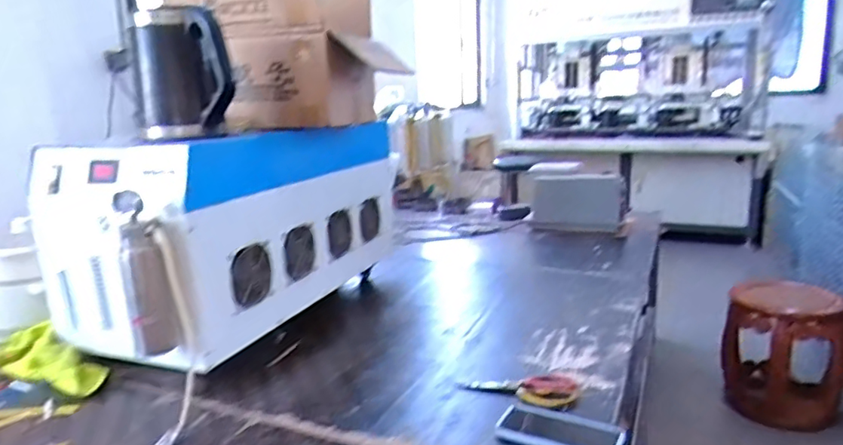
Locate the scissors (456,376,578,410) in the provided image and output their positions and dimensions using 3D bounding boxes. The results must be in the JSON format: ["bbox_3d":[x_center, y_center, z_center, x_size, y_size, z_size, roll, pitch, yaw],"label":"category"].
[{"bbox_3d":[0.162,0.273,0.956,0.189,0.015,0.099,4,14,22],"label":"scissors"}]

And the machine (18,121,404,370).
[{"bbox_3d":[-0.371,-0.018,1.272,0.363,0.362,0.794,5,15,27],"label":"machine"}]

